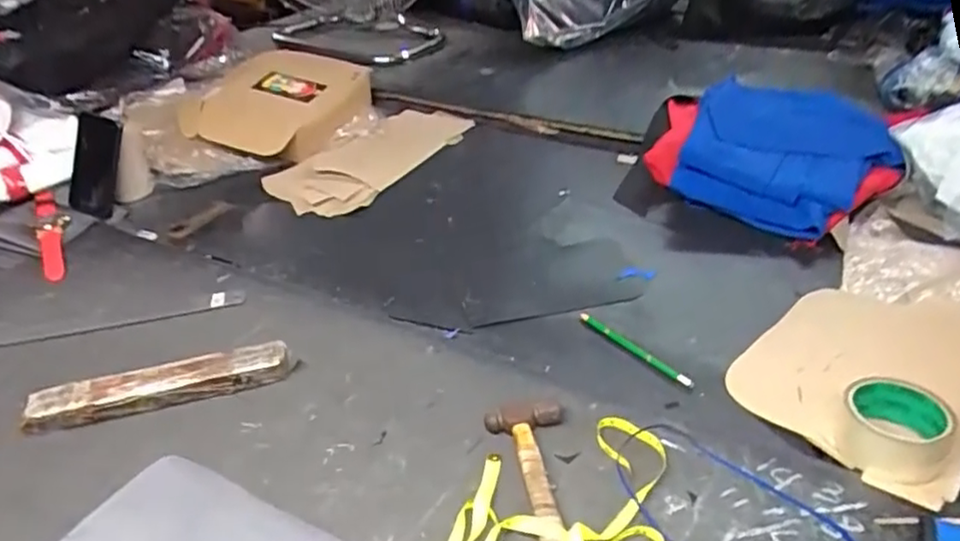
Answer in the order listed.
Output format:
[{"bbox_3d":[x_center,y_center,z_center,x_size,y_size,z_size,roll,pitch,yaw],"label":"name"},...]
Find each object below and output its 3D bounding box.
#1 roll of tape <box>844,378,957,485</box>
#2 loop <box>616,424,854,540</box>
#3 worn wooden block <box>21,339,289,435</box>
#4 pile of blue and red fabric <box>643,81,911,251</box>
[{"bbox_3d":[0.385,0.146,0.607,0.089,0.050,0.087,-2,37,1],"label":"roll of tape"},{"bbox_3d":[0.219,0.214,0.554,0.235,0.012,0.126,28,43,36],"label":"loop"},{"bbox_3d":[-0.340,0.124,0.707,0.273,0.035,0.044,-11,38,-11],"label":"worn wooden block"},{"bbox_3d":[0.482,-0.206,1.085,0.356,0.121,0.394,19,42,27],"label":"pile of blue and red fabric"}]

